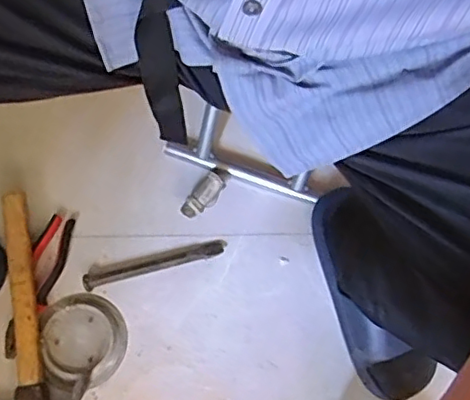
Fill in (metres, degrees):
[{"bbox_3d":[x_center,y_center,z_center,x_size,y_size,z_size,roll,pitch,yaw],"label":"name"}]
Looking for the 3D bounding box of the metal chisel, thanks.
[{"bbox_3d":[-0.109,0.087,0.794,0.188,0.014,0.021,-15,73,-6],"label":"metal chisel"}]

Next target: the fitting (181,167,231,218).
[{"bbox_3d":[-0.040,-0.008,0.817,0.035,0.035,0.083,29,74,7],"label":"fitting"}]

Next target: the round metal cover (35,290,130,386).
[{"bbox_3d":[-0.197,0.179,0.769,0.105,0.020,0.116,-14,73,-6],"label":"round metal cover"}]

